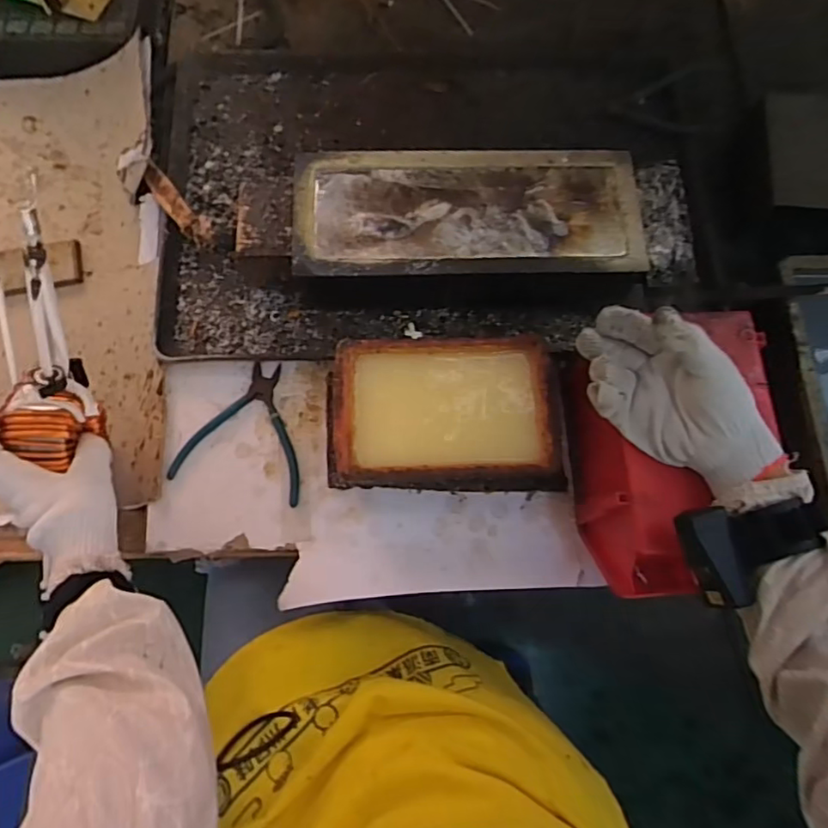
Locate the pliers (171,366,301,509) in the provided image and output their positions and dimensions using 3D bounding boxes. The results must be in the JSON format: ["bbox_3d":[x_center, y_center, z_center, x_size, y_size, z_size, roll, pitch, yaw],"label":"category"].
[{"bbox_3d":[-0.161,0.013,0.585,0.125,0.008,0.132,13,73,3],"label":"pliers"}]

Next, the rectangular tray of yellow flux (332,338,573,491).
[{"bbox_3d":[0.036,0.002,0.566,0.228,0.067,0.139,-1,73,-1],"label":"rectangular tray of yellow flux"}]

